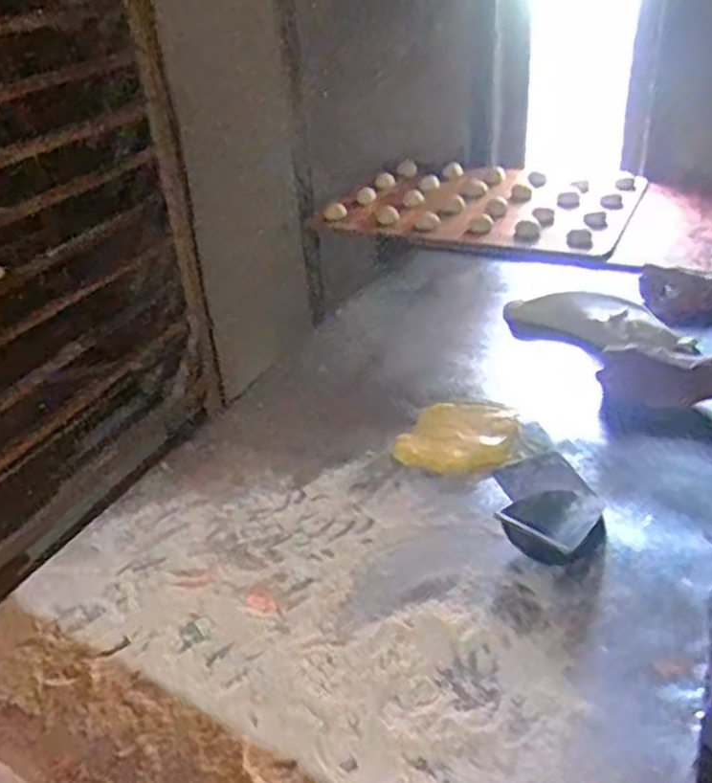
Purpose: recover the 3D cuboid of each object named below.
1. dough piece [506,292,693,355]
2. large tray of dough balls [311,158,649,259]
[{"bbox_3d":[0.350,-0.102,1.111,0.260,0.049,0.071,12,38,22],"label":"dough piece"},{"bbox_3d":[0.254,-0.386,1.526,0.584,0.062,0.399,12,37,24],"label":"large tray of dough balls"}]

